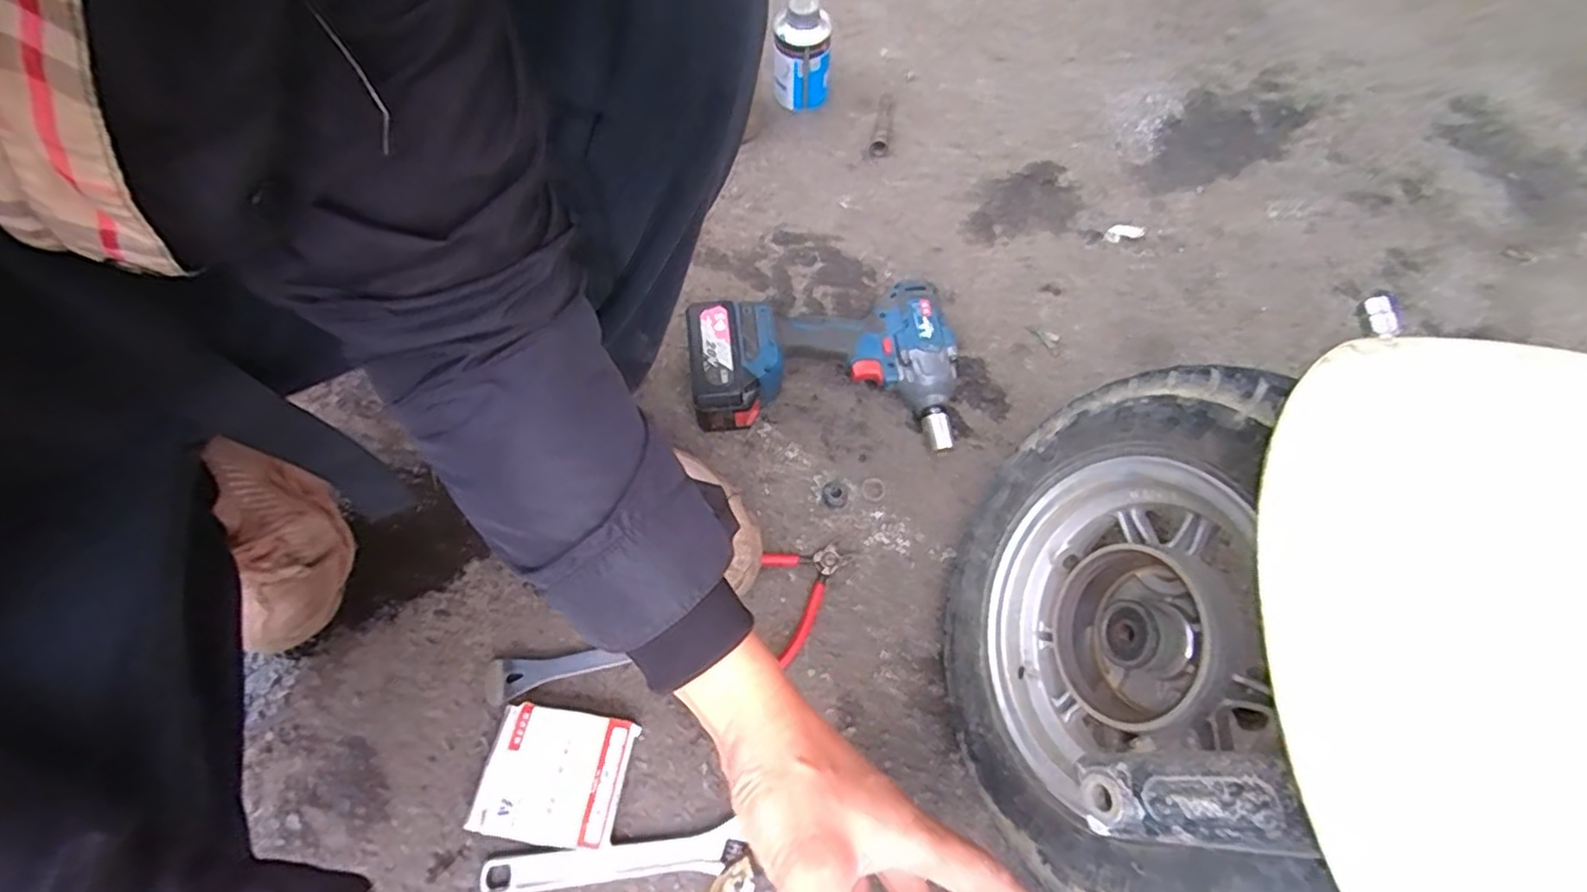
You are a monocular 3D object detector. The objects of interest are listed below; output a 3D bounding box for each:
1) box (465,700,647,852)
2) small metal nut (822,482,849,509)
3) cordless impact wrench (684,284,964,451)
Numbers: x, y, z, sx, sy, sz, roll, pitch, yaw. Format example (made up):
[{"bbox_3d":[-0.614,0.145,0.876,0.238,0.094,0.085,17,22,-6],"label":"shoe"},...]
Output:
[{"bbox_3d":[-0.188,0.257,0.531,0.107,0.029,0.091,9,66,4],"label":"box"},{"bbox_3d":[0.040,0.045,0.626,0.026,0.017,0.023,-42,72,-16],"label":"small metal nut"},{"bbox_3d":[0.031,-0.068,0.649,0.248,0.084,0.159,-7,68,-3],"label":"cordless impact wrench"}]

